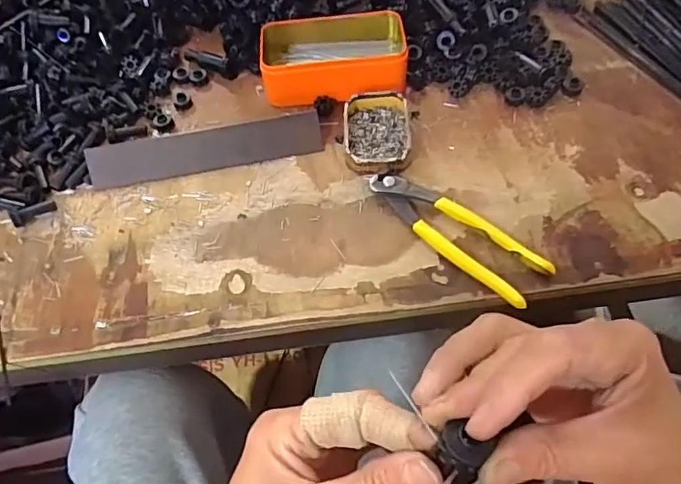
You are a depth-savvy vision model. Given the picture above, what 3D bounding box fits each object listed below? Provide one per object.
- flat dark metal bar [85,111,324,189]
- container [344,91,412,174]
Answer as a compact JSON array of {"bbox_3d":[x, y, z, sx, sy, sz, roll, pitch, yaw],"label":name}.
[{"bbox_3d":[-0.126,-0.087,0.495,0.216,0.007,0.039,-11,100,-3],"label":"flat dark metal bar"},{"bbox_3d":[0.035,-0.104,0.491,0.060,0.021,0.089,-2,58,2],"label":"container"}]

